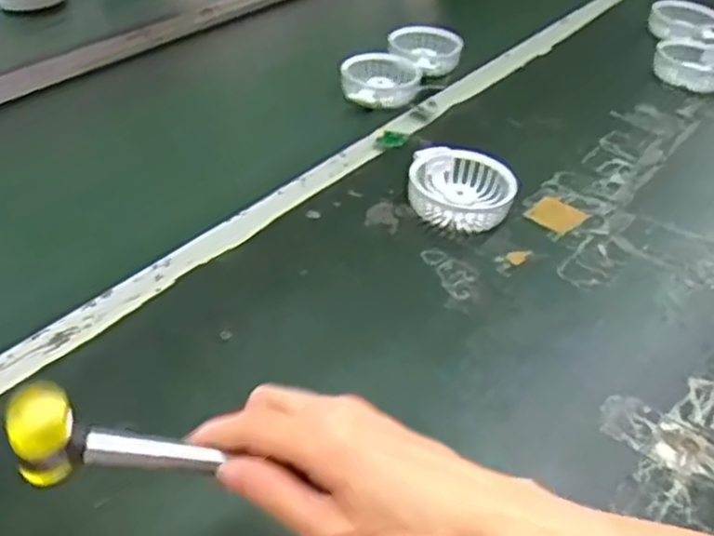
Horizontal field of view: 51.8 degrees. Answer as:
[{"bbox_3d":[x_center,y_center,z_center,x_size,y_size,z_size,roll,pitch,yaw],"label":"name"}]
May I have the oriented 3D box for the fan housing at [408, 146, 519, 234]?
[{"bbox_3d":[0.092,-0.067,0.653,0.091,0.033,0.087,8,41,3],"label":"fan housing"}]

